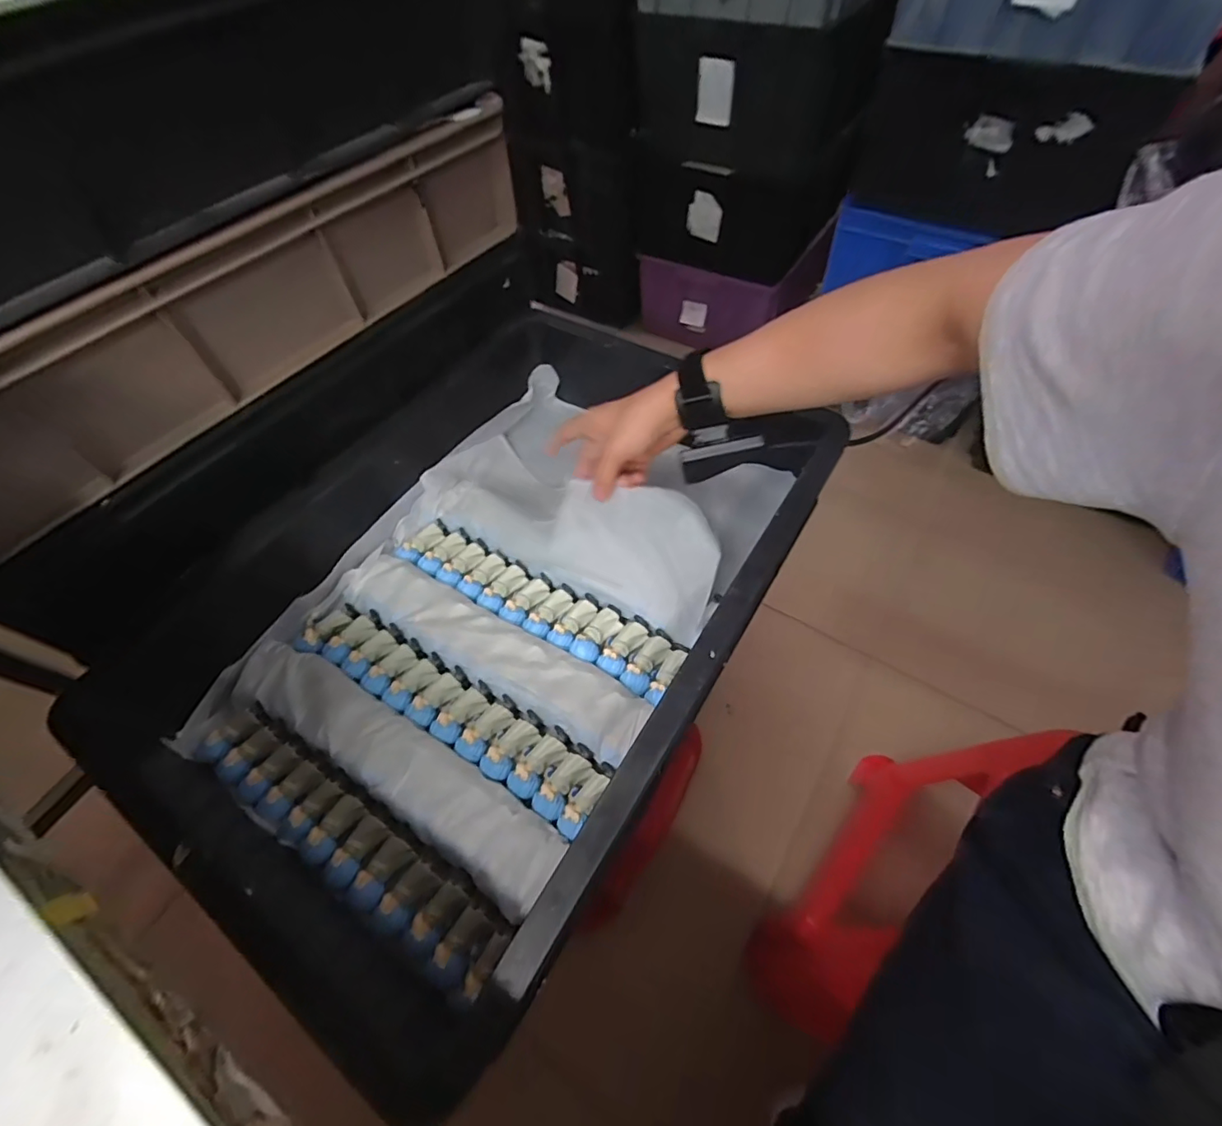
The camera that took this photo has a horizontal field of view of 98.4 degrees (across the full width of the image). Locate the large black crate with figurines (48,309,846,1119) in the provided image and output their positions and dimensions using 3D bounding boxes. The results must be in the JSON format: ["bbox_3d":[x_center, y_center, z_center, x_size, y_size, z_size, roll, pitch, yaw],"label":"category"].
[{"bbox_3d":[-0.103,0.011,0.491,0.424,0.114,0.554,28,63,20],"label":"large black crate with figurines"}]

